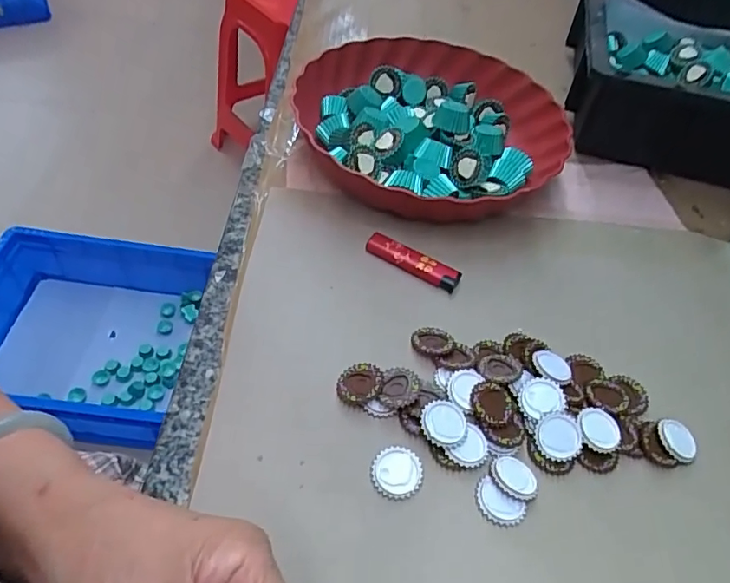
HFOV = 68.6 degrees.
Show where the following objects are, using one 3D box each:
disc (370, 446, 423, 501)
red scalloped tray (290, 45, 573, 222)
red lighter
[{"bbox_3d":[0.018,0.102,0.303,0.028,0.006,0.028,3,50,-4],"label":"disc"},{"bbox_3d":[0.058,-0.151,0.491,0.243,0.048,0.257,11,50,3],"label":"red scalloped tray"},{"bbox_3d":[0.036,-0.023,0.407,0.074,0.012,0.018,26,52,14],"label":"red lighter"}]

